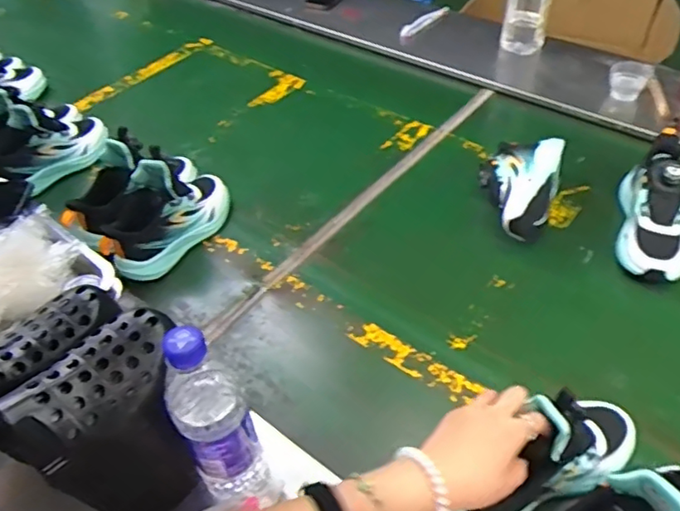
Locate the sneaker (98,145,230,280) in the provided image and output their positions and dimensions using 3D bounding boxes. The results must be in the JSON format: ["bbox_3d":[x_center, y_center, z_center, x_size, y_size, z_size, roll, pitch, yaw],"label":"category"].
[{"bbox_3d":[-0.246,-0.071,0.809,0.082,0.132,0.209,25,52,25],"label":"sneaker"}]

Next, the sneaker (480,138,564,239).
[{"bbox_3d":[0.264,-0.105,0.861,0.113,0.082,0.220,9,46,12],"label":"sneaker"}]

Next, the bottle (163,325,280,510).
[{"bbox_3d":[-0.107,0.154,0.511,0.065,0.254,0.064,-25,49,-20],"label":"bottle"}]

